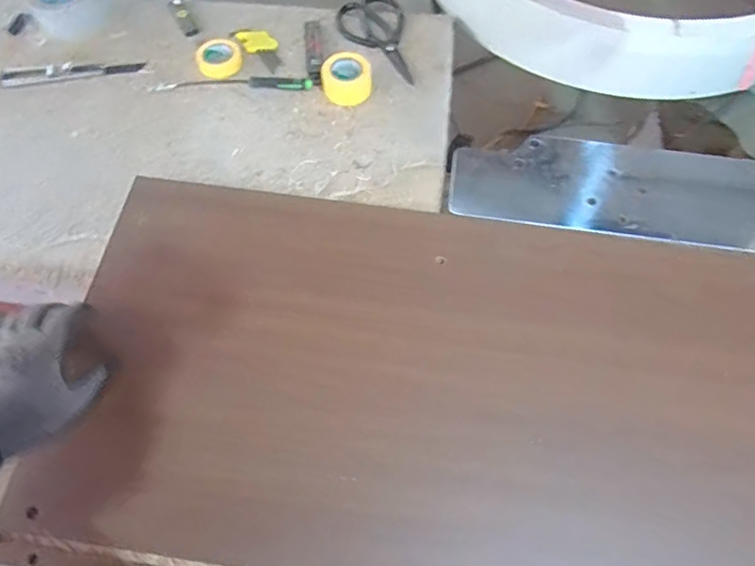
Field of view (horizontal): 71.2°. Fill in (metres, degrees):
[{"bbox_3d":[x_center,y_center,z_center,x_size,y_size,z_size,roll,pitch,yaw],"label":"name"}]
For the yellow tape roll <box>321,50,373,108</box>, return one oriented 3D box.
[{"bbox_3d":[-0.042,-0.285,0.731,0.068,0.028,0.072,-4,64,-1],"label":"yellow tape roll"}]

